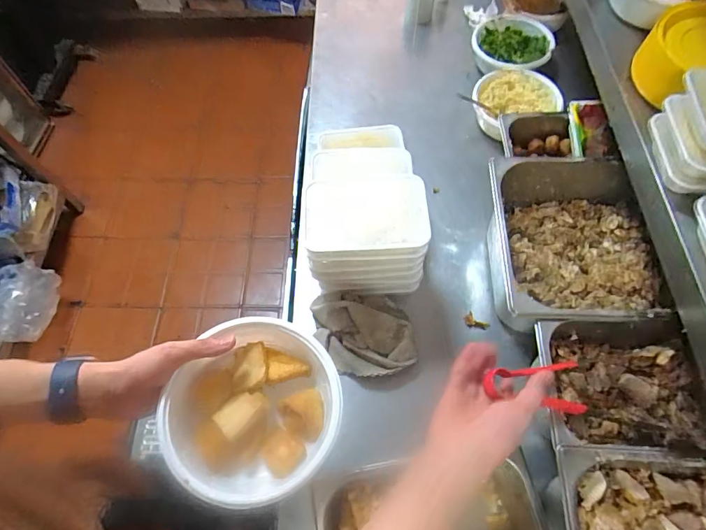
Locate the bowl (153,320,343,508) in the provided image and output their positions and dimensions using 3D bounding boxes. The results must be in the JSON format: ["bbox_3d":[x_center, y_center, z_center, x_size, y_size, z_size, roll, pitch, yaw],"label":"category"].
[{"bbox_3d":[-0.094,0.143,0.422,0.158,0.066,0.165,-1,63,1],"label":"bowl"}]

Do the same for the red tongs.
[{"bbox_3d":[0.207,0.141,0.469,0.109,0.017,0.064,-2,102,0],"label":"red tongs"}]

